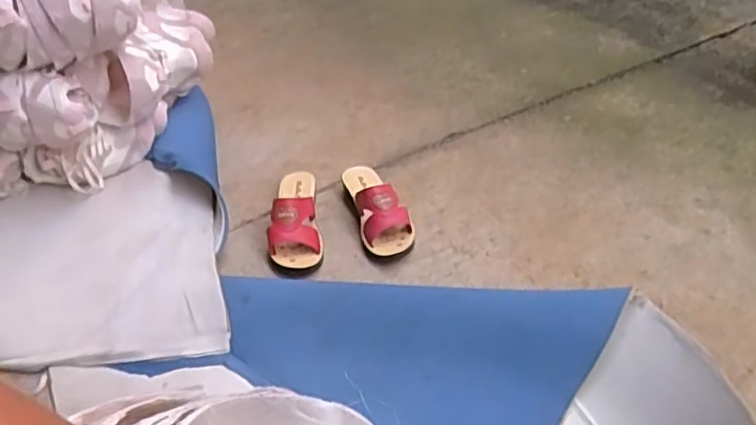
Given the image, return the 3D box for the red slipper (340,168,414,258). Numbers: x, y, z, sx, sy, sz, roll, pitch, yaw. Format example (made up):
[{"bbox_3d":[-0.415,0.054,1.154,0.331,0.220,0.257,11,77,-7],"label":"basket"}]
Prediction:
[{"bbox_3d":[-0.002,-0.021,1.075,0.081,0.077,0.214,-10,42,-13],"label":"red slipper"}]

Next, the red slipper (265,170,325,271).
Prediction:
[{"bbox_3d":[-0.144,0.001,1.082,0.087,0.070,0.216,-5,41,-8],"label":"red slipper"}]

